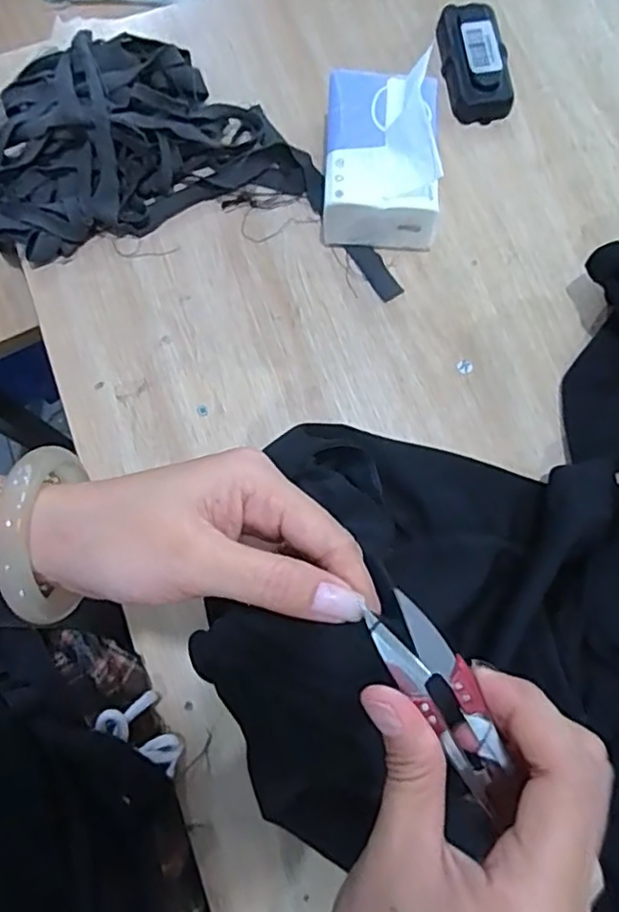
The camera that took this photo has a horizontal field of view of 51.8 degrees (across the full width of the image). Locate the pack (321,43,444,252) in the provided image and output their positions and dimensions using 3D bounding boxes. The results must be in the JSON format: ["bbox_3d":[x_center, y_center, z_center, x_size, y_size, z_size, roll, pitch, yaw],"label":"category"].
[{"bbox_3d":[0.056,-0.234,0.490,0.086,0.085,0.120,3,77,0],"label":"pack"}]

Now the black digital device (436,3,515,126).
[{"bbox_3d":[0.139,-0.337,0.543,0.049,0.032,0.101,-11,77,-3],"label":"black digital device"}]

